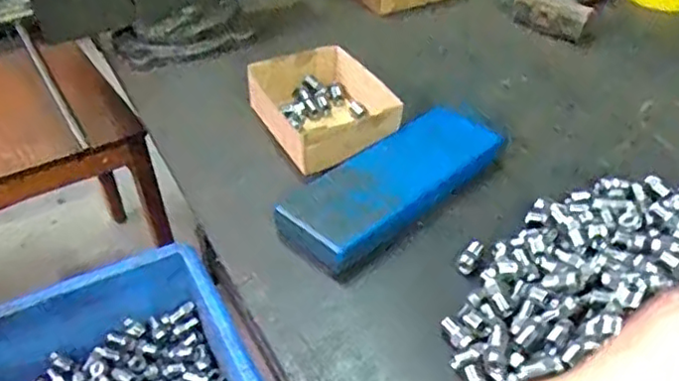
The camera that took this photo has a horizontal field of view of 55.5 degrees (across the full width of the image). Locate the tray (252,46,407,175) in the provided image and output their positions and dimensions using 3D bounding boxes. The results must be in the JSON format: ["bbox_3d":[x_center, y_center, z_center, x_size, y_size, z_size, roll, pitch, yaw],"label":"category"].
[{"bbox_3d":[-0.016,-0.094,0.707,0.126,0.043,0.170,-17,41,-20],"label":"tray"}]

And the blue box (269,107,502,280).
[{"bbox_3d":[0.052,-0.007,0.627,0.248,0.045,0.092,-31,48,-32],"label":"blue box"}]

